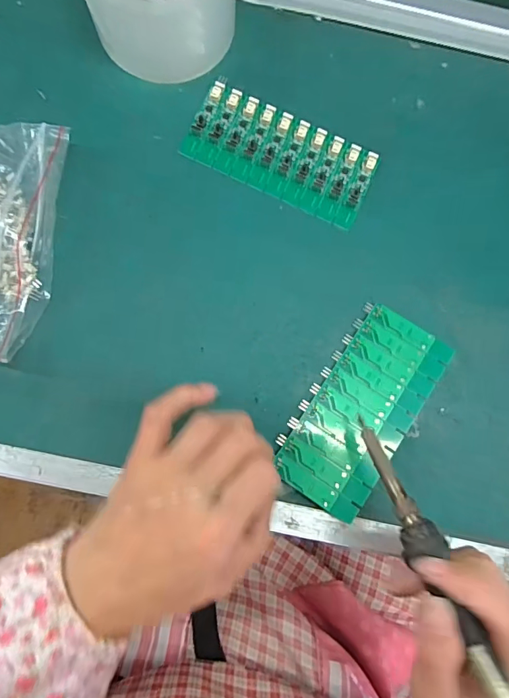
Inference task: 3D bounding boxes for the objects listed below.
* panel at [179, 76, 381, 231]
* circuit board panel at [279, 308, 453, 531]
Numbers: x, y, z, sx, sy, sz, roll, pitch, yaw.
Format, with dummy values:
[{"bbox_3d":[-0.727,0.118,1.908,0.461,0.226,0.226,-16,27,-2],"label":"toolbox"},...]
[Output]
[{"bbox_3d":[0.020,-0.145,0.323,0.137,0.004,0.064,25,84,1],"label":"panel"},{"bbox_3d":[0.074,0.040,0.293,0.063,0.004,0.135,35,81,9],"label":"circuit board panel"}]

